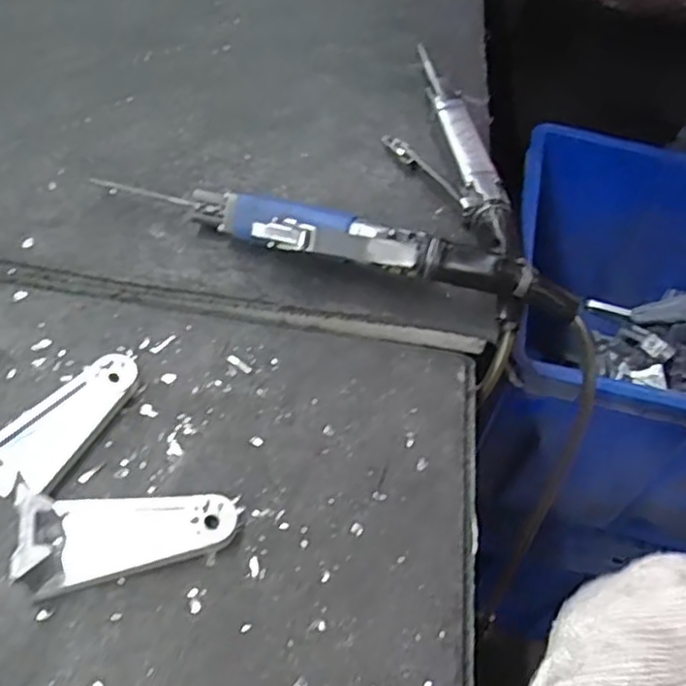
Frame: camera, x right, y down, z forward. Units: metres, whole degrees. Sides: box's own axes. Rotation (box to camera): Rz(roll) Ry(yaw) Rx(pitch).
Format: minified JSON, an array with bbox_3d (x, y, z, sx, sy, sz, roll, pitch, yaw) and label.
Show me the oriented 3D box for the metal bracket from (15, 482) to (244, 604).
[{"bbox_3d":[-0.097,0.085,0.320,0.092,0.033,0.040,-7,54,-13],"label":"metal bracket"}]

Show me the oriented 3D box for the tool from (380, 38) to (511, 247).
[{"bbox_3d":[0.067,-0.148,0.512,0.061,0.031,0.243,-5,53,-12],"label":"tool"}]

